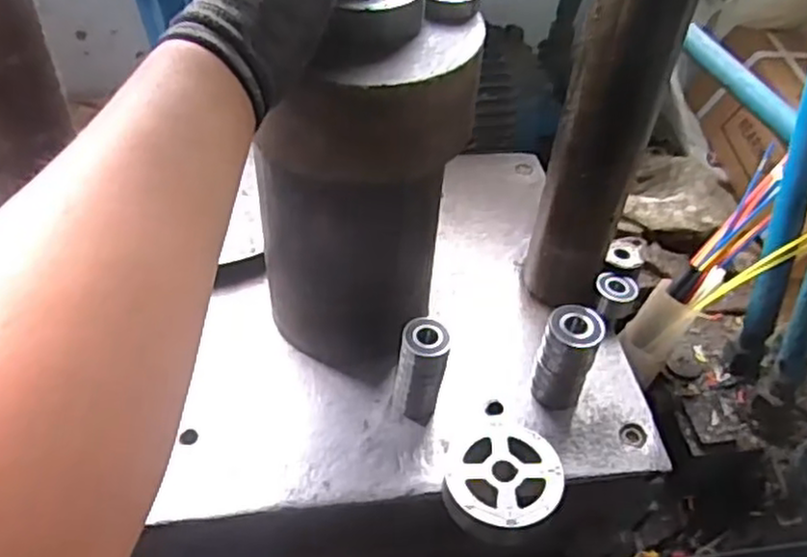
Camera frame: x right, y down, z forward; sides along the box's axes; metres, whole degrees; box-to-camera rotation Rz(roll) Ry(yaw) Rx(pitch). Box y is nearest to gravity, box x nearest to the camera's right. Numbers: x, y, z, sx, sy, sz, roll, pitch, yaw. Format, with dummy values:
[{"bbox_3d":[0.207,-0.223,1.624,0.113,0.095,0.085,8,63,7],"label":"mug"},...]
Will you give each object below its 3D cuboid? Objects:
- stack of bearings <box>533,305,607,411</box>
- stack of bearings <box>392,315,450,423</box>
[{"bbox_3d":[0.121,0.059,0.538,0.036,0.078,0.035,27,50,20],"label":"stack of bearings"},{"bbox_3d":[0.012,0.068,0.517,0.033,0.085,0.029,8,46,4],"label":"stack of bearings"}]

